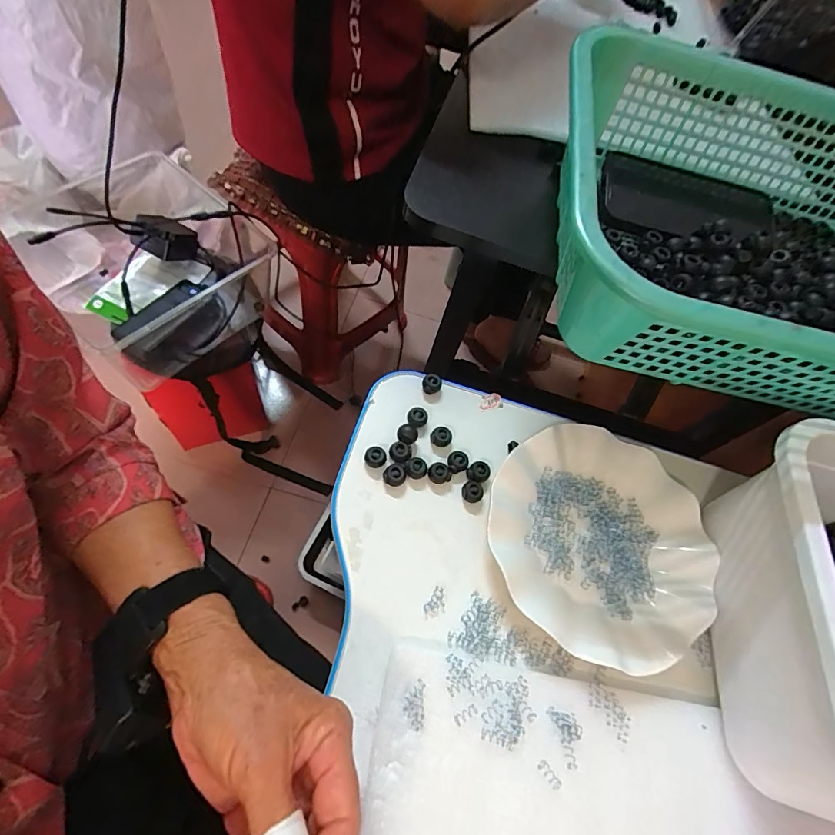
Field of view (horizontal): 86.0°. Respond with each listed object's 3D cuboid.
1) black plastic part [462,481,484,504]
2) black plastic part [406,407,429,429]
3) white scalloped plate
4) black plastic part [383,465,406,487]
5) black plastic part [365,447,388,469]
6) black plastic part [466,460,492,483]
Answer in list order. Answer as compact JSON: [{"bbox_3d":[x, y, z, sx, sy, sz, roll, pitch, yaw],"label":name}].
[{"bbox_3d":[0.046,0.062,0.371,0.017,0.006,0.017,4,63,-8],"label":"black plastic part"},{"bbox_3d":[-0.001,0.000,0.393,0.017,0.010,0.021,39,63,10],"label":"black plastic part"},{"bbox_3d":[0.146,0.093,0.358,0.174,0.028,0.177,4,63,-8],"label":"white scalloped plate"},{"bbox_3d":[-0.018,0.048,0.367,0.016,0.009,0.016,4,63,-8],"label":"black plastic part"},{"bbox_3d":[-0.034,0.033,0.370,0.017,0.009,0.015,-2,64,-12],"label":"black plastic part"},{"bbox_3d":[0.052,0.047,0.380,0.019,0.006,0.017,-38,71,-20],"label":"black plastic part"}]

